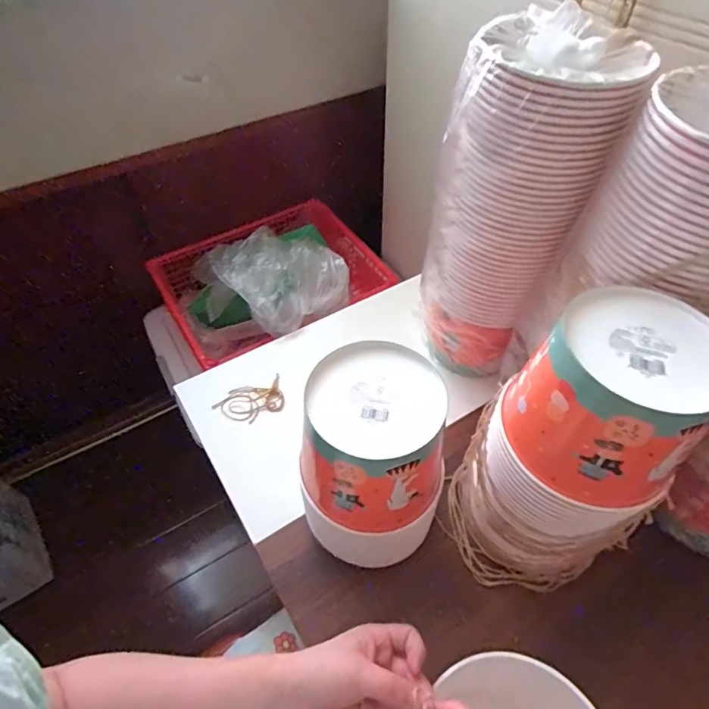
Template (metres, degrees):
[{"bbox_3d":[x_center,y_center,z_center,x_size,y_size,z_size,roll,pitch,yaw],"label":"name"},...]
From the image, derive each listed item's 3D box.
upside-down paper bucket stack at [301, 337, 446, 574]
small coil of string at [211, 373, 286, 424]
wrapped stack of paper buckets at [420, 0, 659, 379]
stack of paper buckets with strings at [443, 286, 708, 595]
[{"bbox_3d":[0.021,0.117,0.518,0.139,0.234,0.144,4,51,4],"label":"upside-down paper bucket stack"},{"bbox_3d":[-0.153,0.071,0.704,0.099,0.011,0.058,-22,54,-15],"label":"small coil of string"},{"bbox_3d":[0.193,-0.160,0.602,0.163,0.416,0.169,31,58,24],"label":"wrapped stack of paper buckets"},{"bbox_3d":[0.206,0.110,0.474,0.176,0.311,0.155,-16,53,-11],"label":"stack of paper buckets with strings"}]

